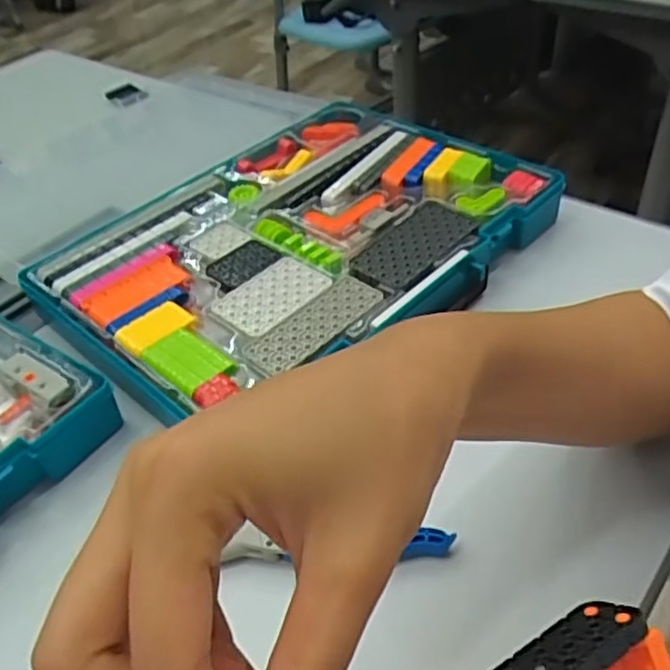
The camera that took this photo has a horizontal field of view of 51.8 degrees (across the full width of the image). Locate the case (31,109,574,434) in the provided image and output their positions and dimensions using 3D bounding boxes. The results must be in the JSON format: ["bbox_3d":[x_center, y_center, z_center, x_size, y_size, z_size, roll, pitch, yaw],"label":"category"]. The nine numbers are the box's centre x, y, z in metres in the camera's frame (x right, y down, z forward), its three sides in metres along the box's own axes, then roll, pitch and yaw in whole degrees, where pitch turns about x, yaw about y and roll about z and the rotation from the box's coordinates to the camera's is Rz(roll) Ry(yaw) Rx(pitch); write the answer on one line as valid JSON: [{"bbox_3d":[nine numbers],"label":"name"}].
[{"bbox_3d":[-0.029,-0.069,0.535,0.348,0.042,0.248,-36,51,-27],"label":"case"}]

